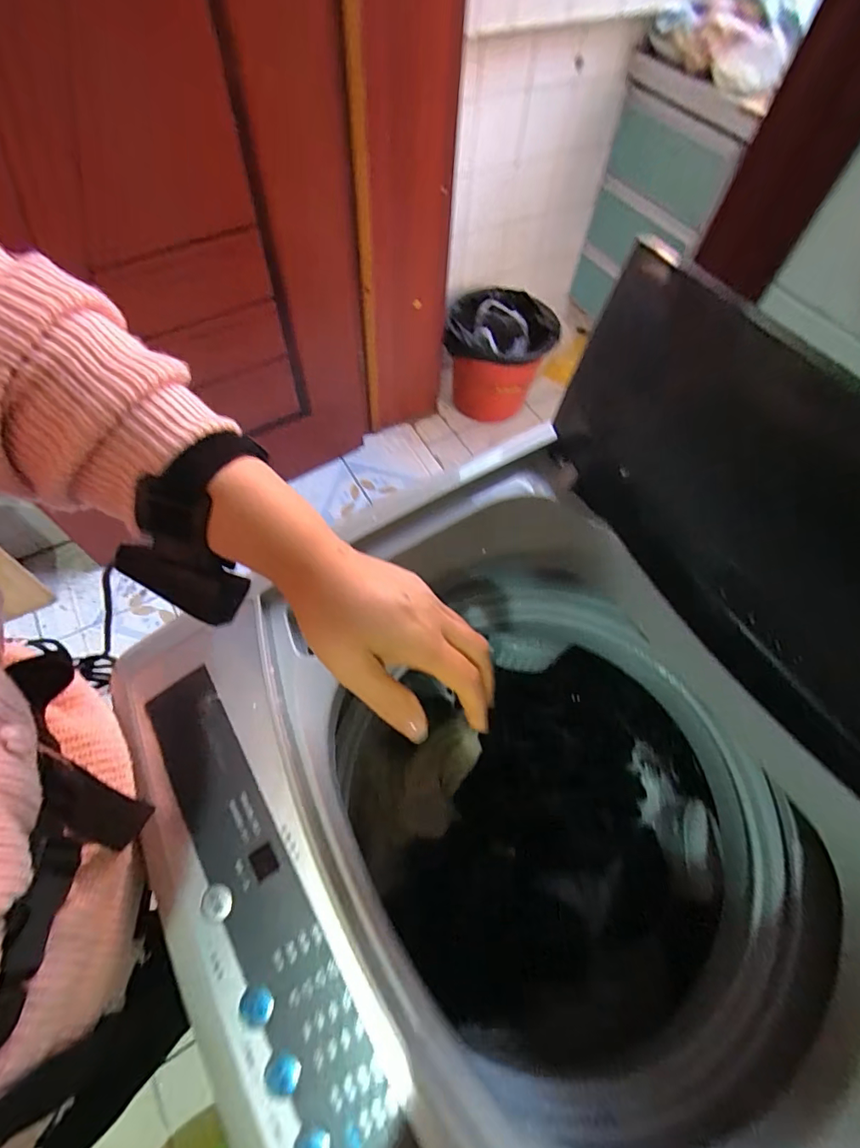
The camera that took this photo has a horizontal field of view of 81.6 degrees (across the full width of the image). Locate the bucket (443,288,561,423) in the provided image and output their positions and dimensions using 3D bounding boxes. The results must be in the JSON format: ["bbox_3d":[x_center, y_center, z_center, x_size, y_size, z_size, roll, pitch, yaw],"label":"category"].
[{"bbox_3d":[0.208,-0.683,1.604,0.310,0.357,0.287,1,61,-3],"label":"bucket"}]

